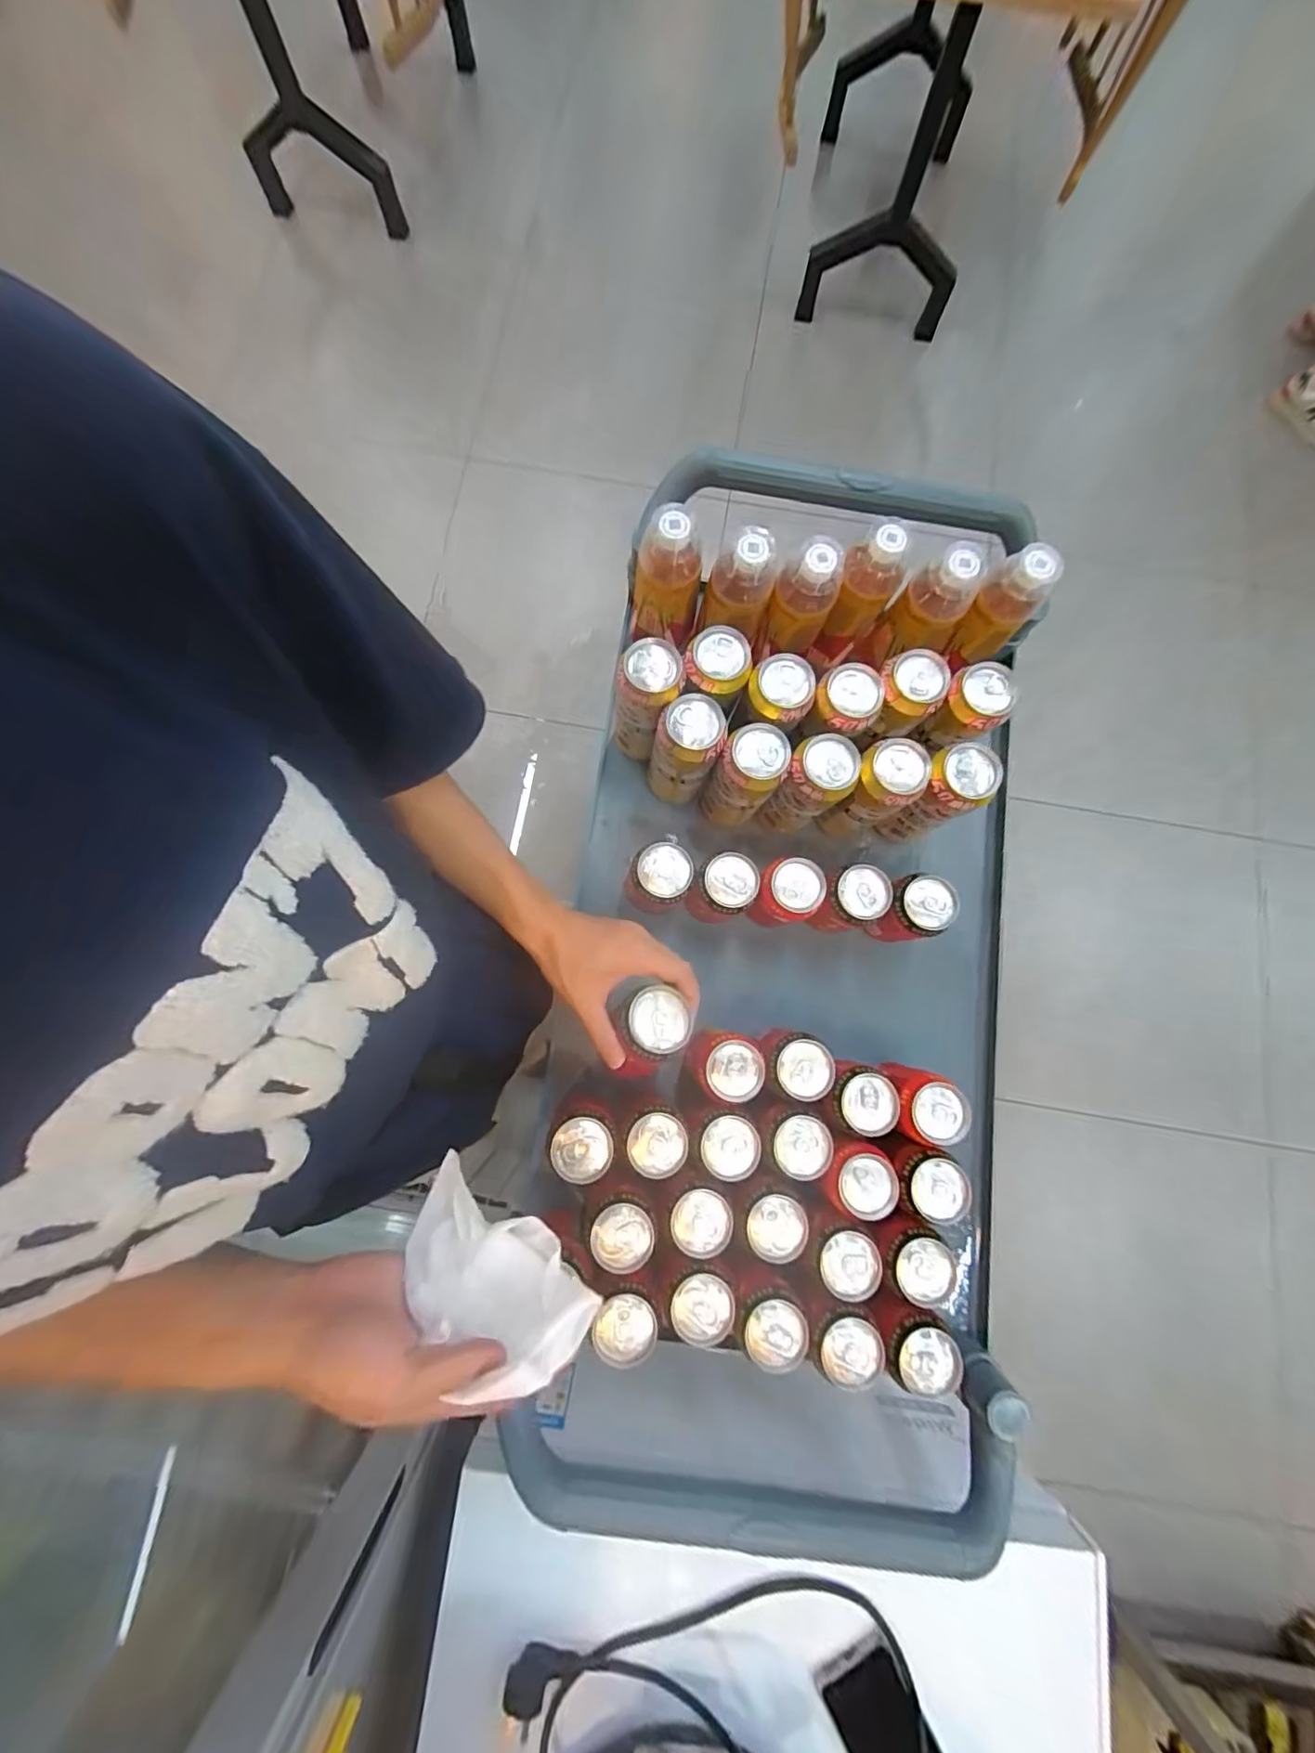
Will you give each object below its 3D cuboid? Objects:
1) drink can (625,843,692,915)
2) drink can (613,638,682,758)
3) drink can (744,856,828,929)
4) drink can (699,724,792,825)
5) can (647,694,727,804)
[{"bbox_3d":[0.003,0.005,0.616,0.060,0.120,0.054,26,80,4],"label":"drink can"},{"bbox_3d":[-0.008,-0.176,0.606,0.058,0.152,0.057,0,79,-1],"label":"drink can"},{"bbox_3d":[0.131,0.021,0.622,0.058,0.120,0.058,0,79,-1],"label":"drink can"},{"bbox_3d":[0.088,-0.099,0.604,0.061,0.147,0.060,0,79,-1],"label":"drink can"},{"bbox_3d":[0.029,-0.124,0.606,0.063,0.152,0.059,0,79,-1],"label":"can"}]

